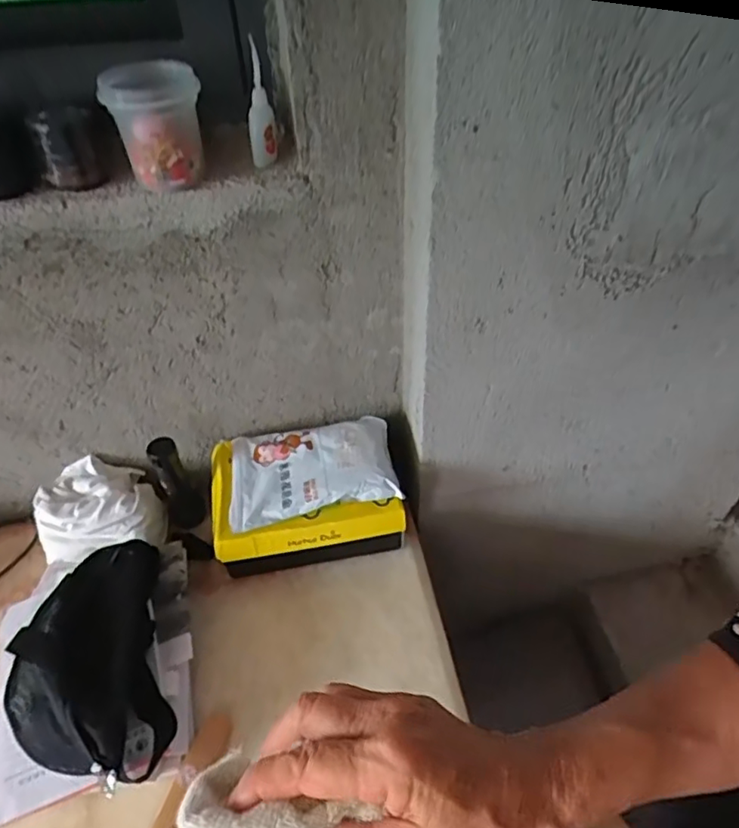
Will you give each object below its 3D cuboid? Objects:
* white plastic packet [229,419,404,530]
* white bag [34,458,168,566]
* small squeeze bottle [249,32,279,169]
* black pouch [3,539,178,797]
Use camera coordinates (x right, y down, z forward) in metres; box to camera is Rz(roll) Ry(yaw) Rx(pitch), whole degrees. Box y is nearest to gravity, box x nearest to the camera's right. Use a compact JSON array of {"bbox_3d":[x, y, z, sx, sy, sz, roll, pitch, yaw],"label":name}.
[{"bbox_3d":[-0.081,0.071,0.829,0.227,0.040,0.157,-7,43,-6],"label":"white plastic packet"},{"bbox_3d":[-0.388,0.137,0.859,0.172,0.071,0.134,-11,43,-10],"label":"white bag"},{"bbox_3d":[-0.120,-0.339,0.646,0.030,0.117,0.033,-6,43,-5],"label":"small squeeze bottle"},{"bbox_3d":[-0.329,0.284,0.682,0.182,0.054,0.273,-15,44,-14],"label":"black pouch"}]

